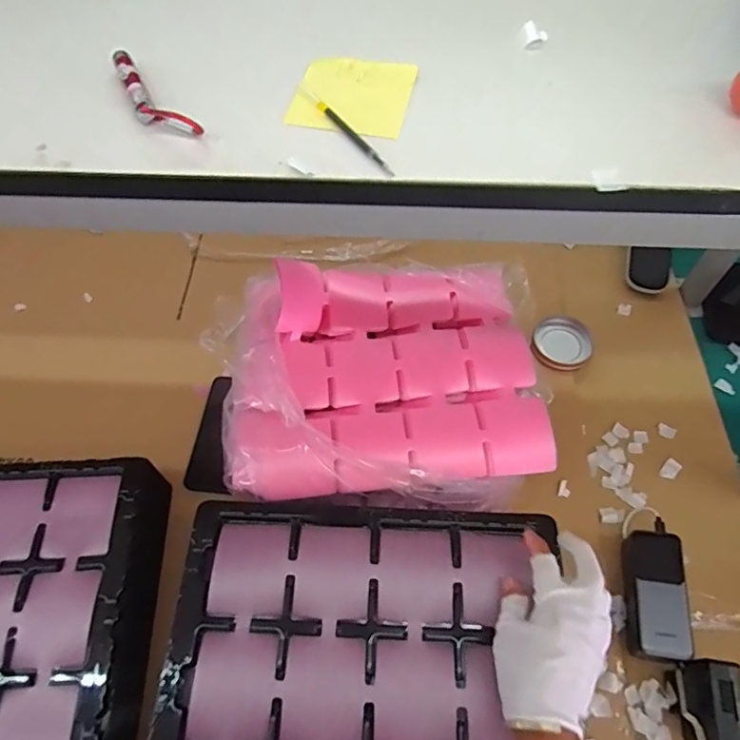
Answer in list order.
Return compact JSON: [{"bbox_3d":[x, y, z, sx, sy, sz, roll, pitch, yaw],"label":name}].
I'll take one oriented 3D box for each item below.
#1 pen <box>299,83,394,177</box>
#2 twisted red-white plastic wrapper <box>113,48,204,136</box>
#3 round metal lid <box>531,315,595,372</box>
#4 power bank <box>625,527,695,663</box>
[{"bbox_3d":[-0.017,-0.156,0.347,0.006,0.005,0.109,-29,63,-19],"label":"pen"},{"bbox_3d":[-0.147,-0.177,0.352,0.025,0.015,0.100,-35,66,-19],"label":"twisted red-white plastic wrapper"},{"bbox_3d":[0.287,-0.040,0.809,0.084,0.017,0.094,24,59,12],"label":"round metal lid"},{"bbox_3d":[0.317,0.250,0.610,0.053,0.052,0.139,11,58,4],"label":"power bank"}]

